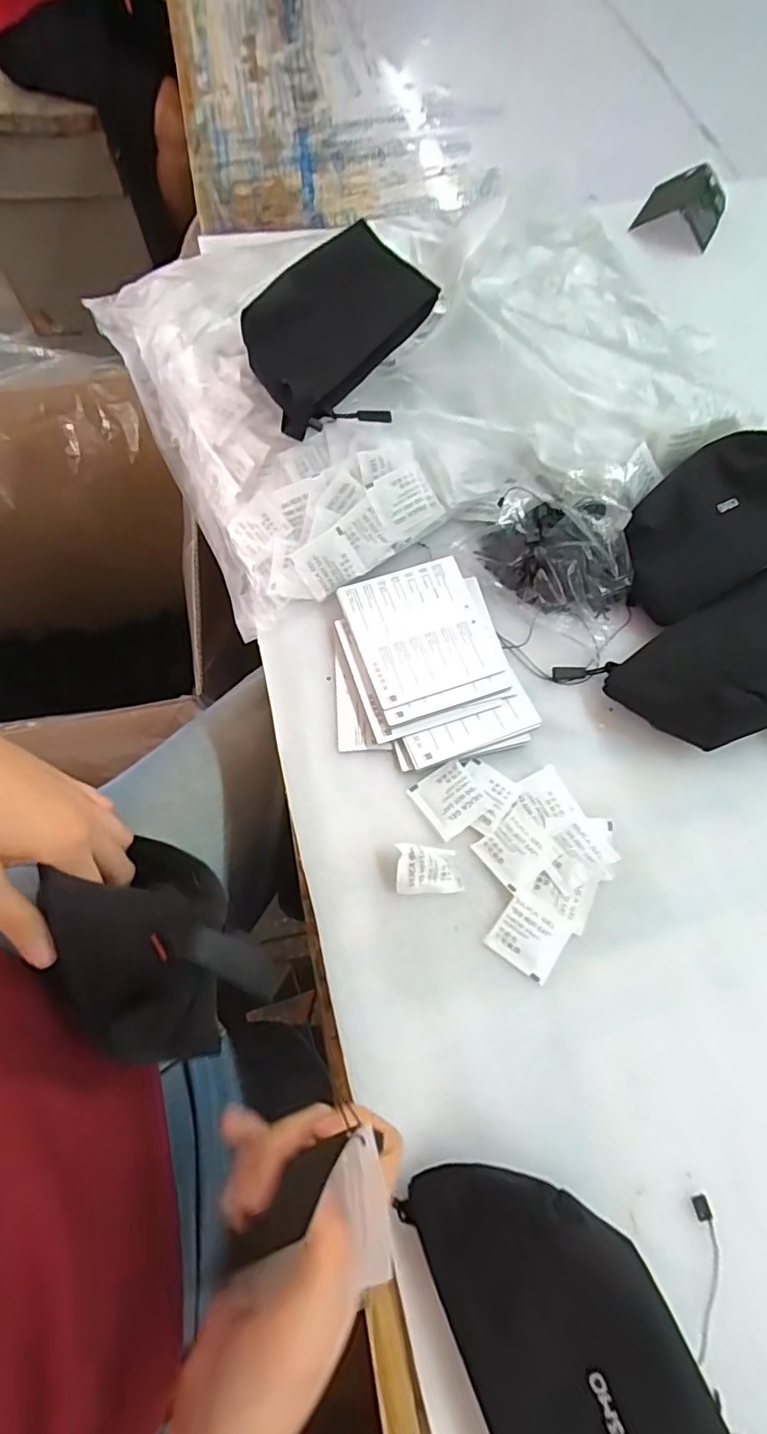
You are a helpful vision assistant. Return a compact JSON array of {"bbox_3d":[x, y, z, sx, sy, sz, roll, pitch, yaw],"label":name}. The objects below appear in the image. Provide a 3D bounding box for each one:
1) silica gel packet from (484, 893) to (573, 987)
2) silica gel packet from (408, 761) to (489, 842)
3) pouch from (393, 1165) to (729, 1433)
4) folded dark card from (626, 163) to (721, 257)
[{"bbox_3d":[0.087,0.132,0.349,0.039,0.005,0.038,36,73,14],"label":"silica gel packet"},{"bbox_3d":[0.044,0.053,0.381,0.039,0.008,0.041,-32,71,-11],"label":"silica gel packet"},{"bbox_3d":[0.093,0.306,0.252,0.094,0.044,0.212,-22,72,-14],"label":"pouch"},{"bbox_3d":[0.318,-0.543,0.612,0.080,0.030,0.094,25,71,10],"label":"folded dark card"}]

